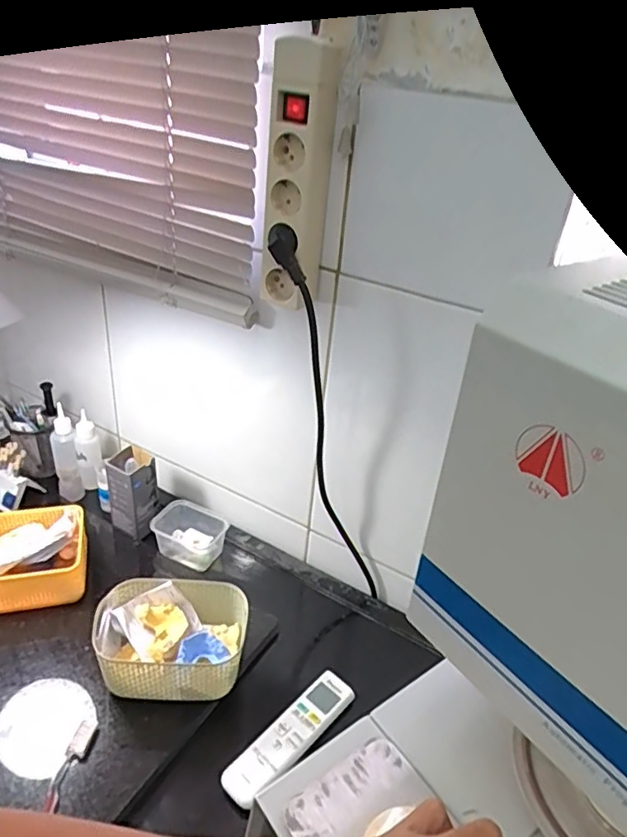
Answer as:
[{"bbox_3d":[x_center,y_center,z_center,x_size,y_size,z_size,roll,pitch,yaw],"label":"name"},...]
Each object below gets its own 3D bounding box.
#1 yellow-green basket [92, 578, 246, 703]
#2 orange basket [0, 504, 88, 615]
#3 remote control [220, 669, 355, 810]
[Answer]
[{"bbox_3d":[-0.168,0.269,0.714,0.172,0.080,0.121,2,32,-4],"label":"yellow-green basket"},{"bbox_3d":[-0.392,0.185,0.820,0.139,0.065,0.136,-6,34,-17],"label":"orange basket"},{"bbox_3d":[-0.025,0.365,0.677,0.048,0.023,0.177,30,39,34],"label":"remote control"}]

